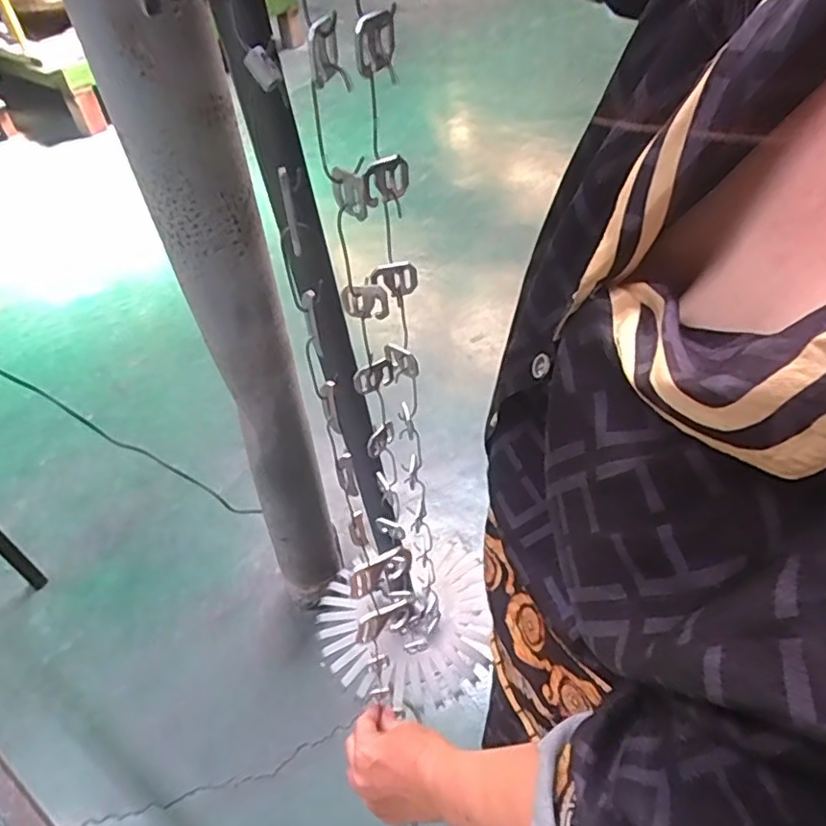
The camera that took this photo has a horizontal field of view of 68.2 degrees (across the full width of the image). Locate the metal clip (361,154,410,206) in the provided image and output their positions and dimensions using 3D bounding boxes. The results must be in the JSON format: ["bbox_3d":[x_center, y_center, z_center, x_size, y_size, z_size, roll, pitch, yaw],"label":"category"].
[{"bbox_3d":[-0.011,-0.097,0.253,0.023,0.019,0.005,-33,54,-25],"label":"metal clip"}]

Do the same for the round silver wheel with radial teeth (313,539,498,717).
[{"bbox_3d":[-0.010,0.234,0.672,0.186,0.042,0.173,-1,47,1],"label":"round silver wheel with radial teeth"}]

